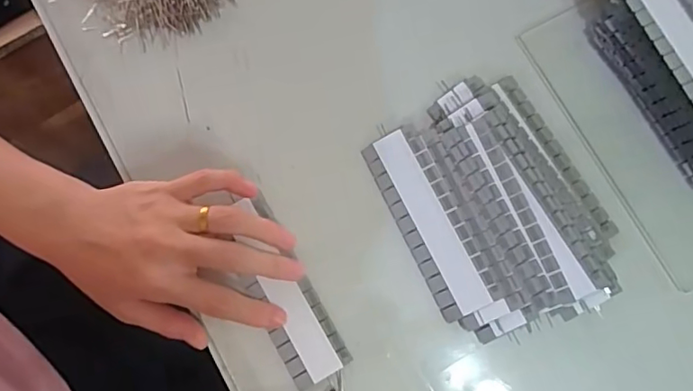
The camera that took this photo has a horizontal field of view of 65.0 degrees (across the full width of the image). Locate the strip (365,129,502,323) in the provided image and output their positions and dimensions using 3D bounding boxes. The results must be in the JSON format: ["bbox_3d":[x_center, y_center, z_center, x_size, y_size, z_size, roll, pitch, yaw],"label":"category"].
[{"bbox_3d":[0.054,0.017,0.352,0.038,0.012,0.124,-25,80,-4],"label":"strip"}]

